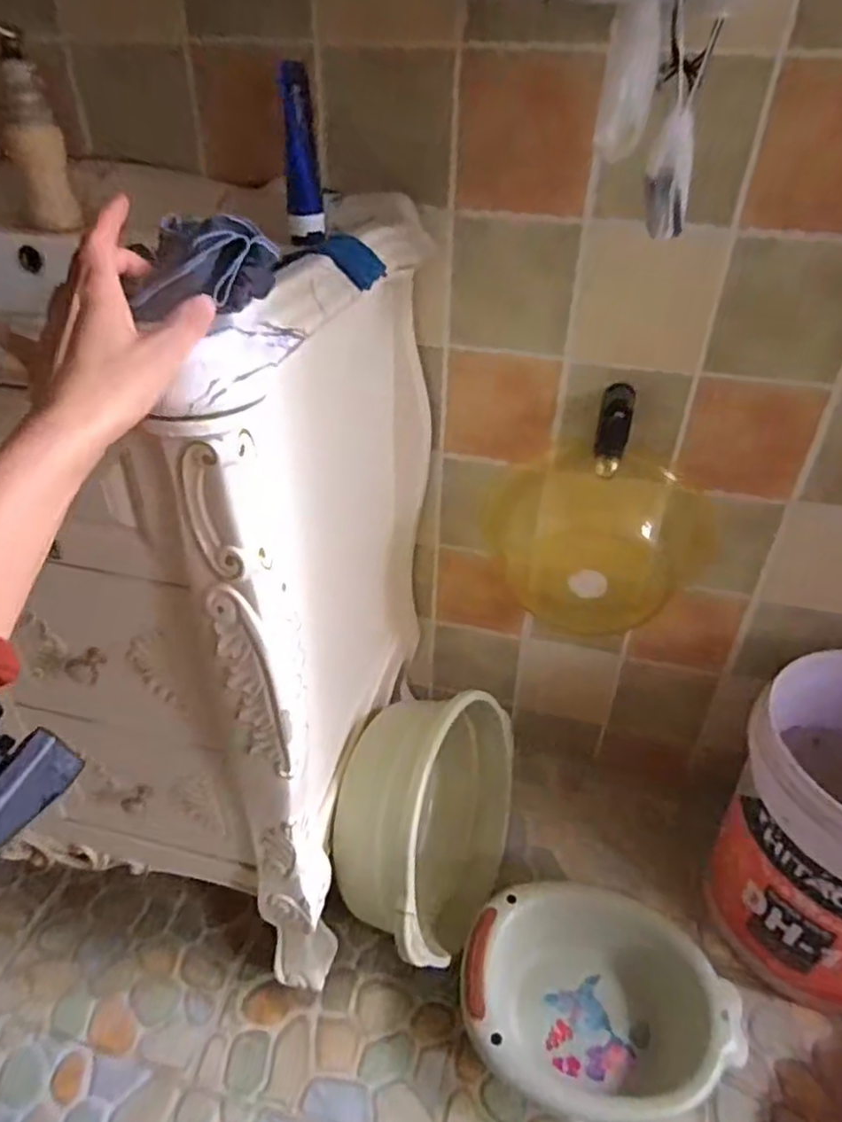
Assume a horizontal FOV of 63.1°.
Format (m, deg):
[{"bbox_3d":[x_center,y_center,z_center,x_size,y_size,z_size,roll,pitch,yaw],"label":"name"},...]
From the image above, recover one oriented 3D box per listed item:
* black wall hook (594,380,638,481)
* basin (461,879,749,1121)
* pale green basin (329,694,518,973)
[{"bbox_3d":[0.229,-0.154,0.826,0.044,0.096,0.067,13,37,16],"label":"black wall hook"},{"bbox_3d":[0.212,0.532,0.842,0.318,0.105,0.239,6,36,6],"label":"basin"},{"bbox_3d":[0.006,0.340,0.908,0.179,0.338,0.342,18,39,22],"label":"pale green basin"}]

